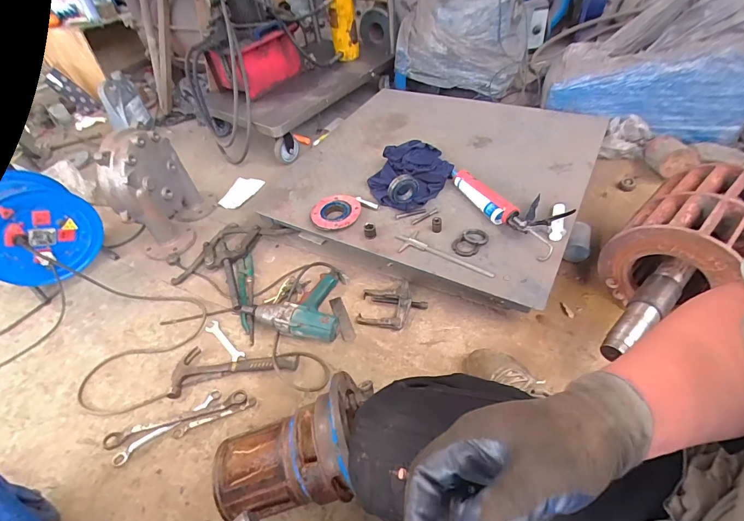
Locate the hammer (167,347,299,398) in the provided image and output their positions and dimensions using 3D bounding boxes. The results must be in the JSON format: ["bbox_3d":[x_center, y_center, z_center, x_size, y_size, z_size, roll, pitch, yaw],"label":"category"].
[{"bbox_3d":[-0.355,0.258,0.956,0.325,0.036,0.123,-11,47,-3],"label":"hammer"}]

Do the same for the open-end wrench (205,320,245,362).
[{"bbox_3d":[-0.408,0.220,1.017,0.171,0.009,0.037,32,58,31],"label":"open-end wrench"}]

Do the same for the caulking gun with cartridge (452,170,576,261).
[{"bbox_3d":[0.409,-0.182,1.080,0.172,0.056,0.408,-24,49,-15],"label":"caulking gun with cartridge"}]

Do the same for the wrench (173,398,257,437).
[{"bbox_3d":[-0.371,0.372,0.870,0.190,0.008,0.025,-21,48,-13],"label":"wrench"}]

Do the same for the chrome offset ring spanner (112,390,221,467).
[{"bbox_3d":[-0.480,0.387,0.864,0.249,0.016,0.031,-34,52,-23],"label":"chrome offset ring spanner"}]

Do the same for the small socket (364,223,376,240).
[{"bbox_3d":[-0.006,-0.086,1.077,0.034,0.037,0.038,-9,47,-1],"label":"small socket"}]

